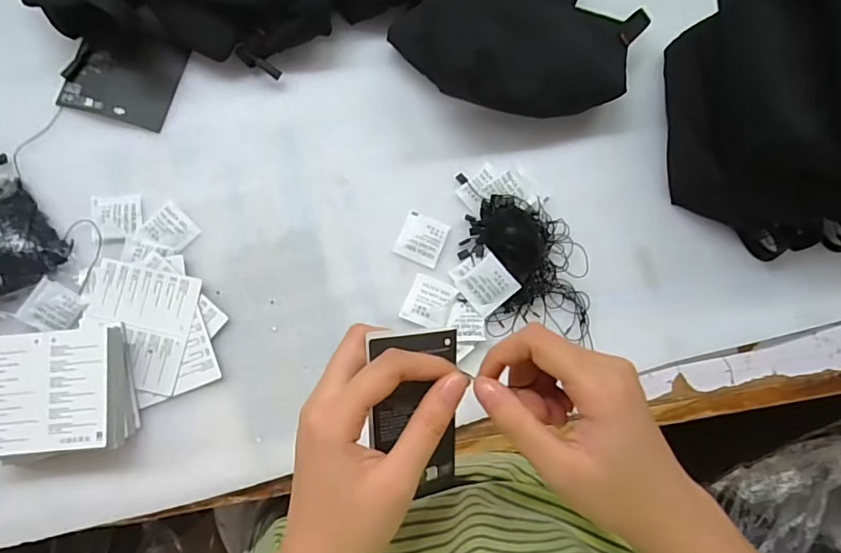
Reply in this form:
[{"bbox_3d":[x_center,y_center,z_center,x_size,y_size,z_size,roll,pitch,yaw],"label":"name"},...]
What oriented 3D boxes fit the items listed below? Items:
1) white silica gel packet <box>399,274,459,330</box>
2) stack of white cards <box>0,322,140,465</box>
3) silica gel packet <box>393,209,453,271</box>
[{"bbox_3d":[0.008,0.022,0.415,0.040,0.004,0.041,20,74,9],"label":"white silica gel packet"},{"bbox_3d":[-0.286,0.091,0.379,0.102,0.036,0.096,-8,82,-3],"label":"stack of white cards"},{"bbox_3d":[0.002,-0.034,0.426,0.040,0.004,0.043,22,81,1],"label":"silica gel packet"}]

